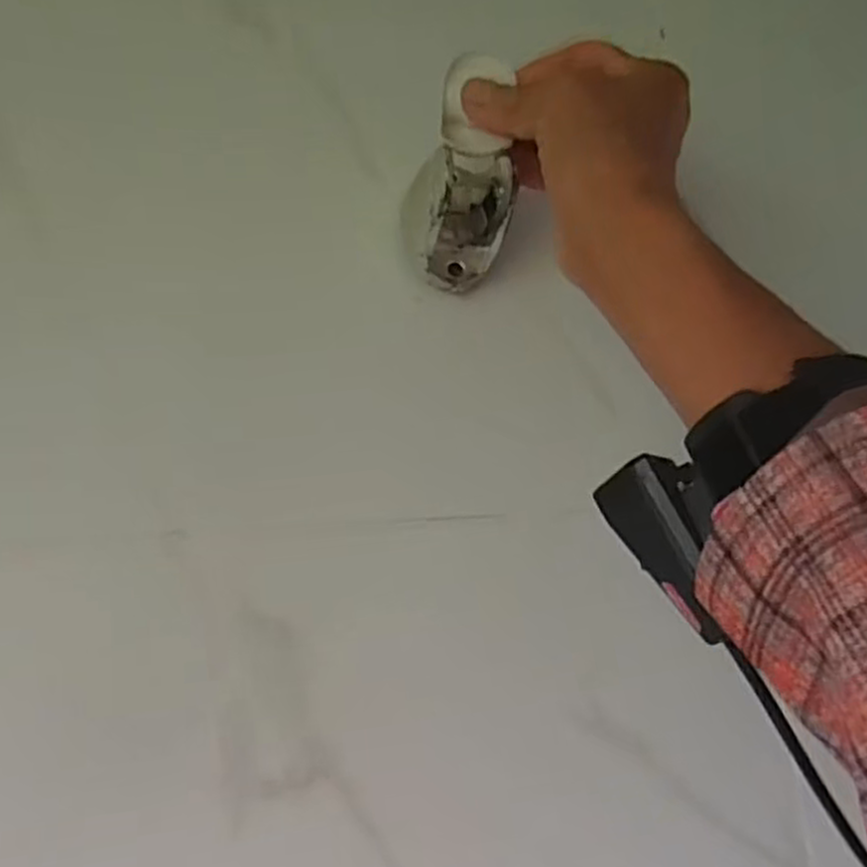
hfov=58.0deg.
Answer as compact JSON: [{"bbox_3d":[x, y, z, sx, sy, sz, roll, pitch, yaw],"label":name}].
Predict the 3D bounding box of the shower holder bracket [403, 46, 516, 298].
[{"bbox_3d":[0.013,-0.126,0.383,0.043,0.106,0.049,-4,28,-18],"label":"shower holder bracket"}]

